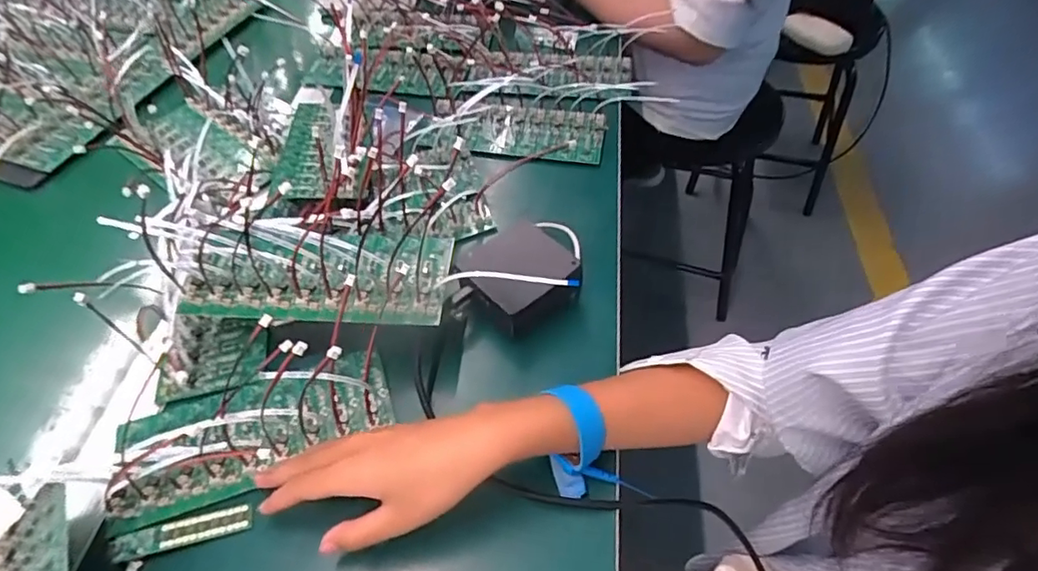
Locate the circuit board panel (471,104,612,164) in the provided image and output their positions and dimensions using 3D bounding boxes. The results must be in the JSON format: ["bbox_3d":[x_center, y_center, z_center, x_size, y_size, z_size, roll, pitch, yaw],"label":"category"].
[{"bbox_3d":[0.021,-0.169,0.625,0.143,0.021,0.072,6,53,8],"label":"circuit board panel"}]

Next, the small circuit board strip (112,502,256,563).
[{"bbox_3d":[-0.224,0.163,0.374,0.085,0.006,0.019,-14,53,-8],"label":"small circuit board strip"}]

